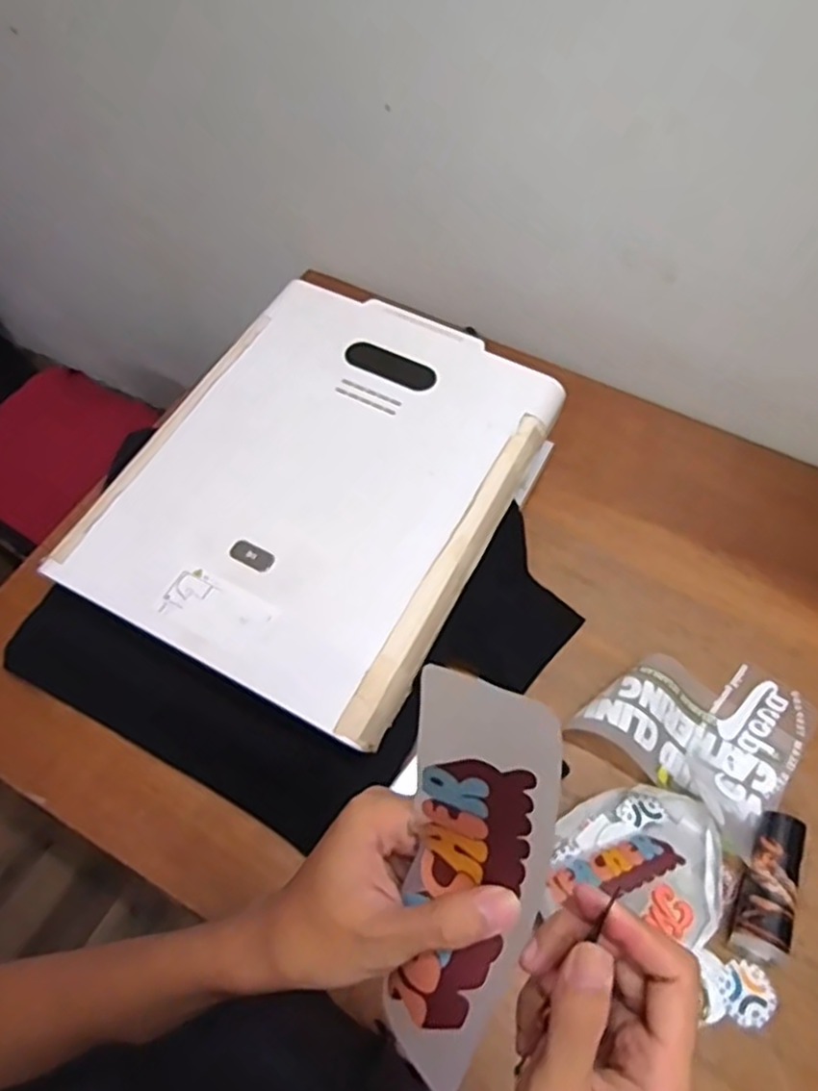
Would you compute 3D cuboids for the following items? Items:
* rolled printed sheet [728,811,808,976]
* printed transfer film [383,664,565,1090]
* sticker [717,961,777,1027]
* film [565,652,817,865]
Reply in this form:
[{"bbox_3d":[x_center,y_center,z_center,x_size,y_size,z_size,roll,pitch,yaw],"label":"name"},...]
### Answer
[{"bbox_3d":[0.375,0.352,0.706,0.057,0.040,0.146,25,64,13],"label":"rolled printed sheet"},{"bbox_3d":[0.025,0.136,0.280,0.054,0.039,0.182,9,106,7],"label":"printed transfer film"},{"bbox_3d":[0.335,0.443,0.678,0.051,0.004,0.052,-4,49,4],"label":"sticker"},{"bbox_3d":[0.343,0.199,0.790,0.219,0.071,0.213,36,67,18],"label":"film"}]

